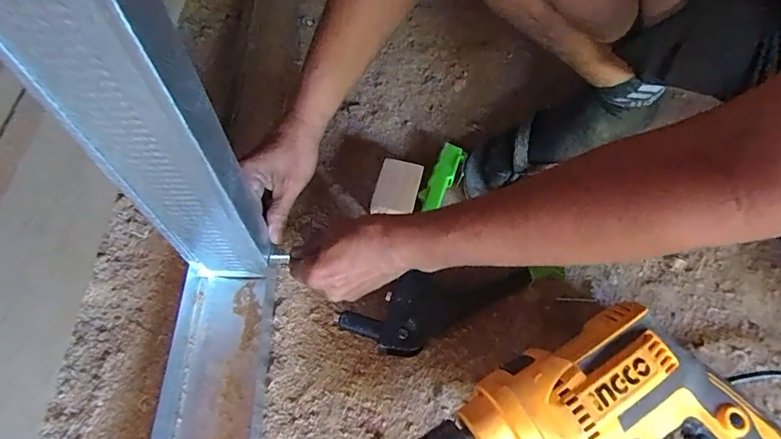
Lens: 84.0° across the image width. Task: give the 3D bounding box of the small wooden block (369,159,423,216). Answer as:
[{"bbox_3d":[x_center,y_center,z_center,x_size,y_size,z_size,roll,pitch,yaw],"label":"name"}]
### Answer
[{"bbox_3d":[0.008,-0.031,0.483,0.044,0.029,0.068,12,59,8],"label":"small wooden block"}]

